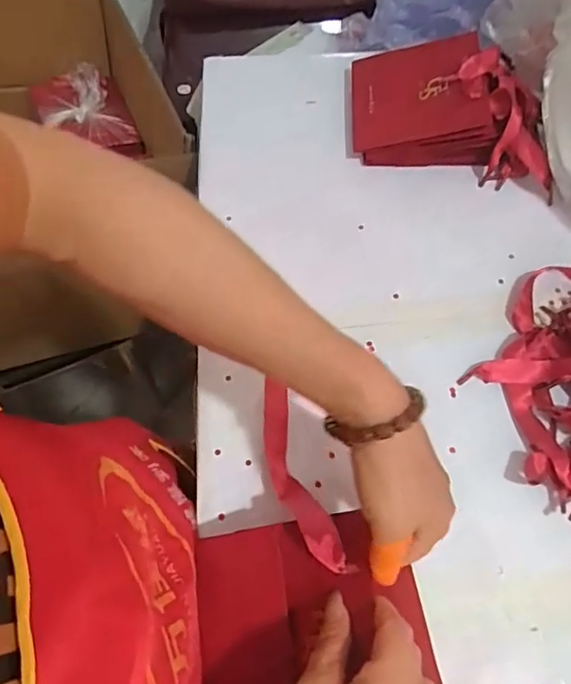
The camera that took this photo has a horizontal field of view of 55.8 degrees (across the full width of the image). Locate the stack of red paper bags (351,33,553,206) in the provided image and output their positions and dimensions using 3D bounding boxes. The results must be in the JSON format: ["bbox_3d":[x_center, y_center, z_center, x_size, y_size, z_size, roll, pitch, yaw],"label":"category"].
[{"bbox_3d":[0.175,-0.251,0.580,0.205,0.071,0.170,4,64,2],"label":"stack of red paper bags"}]

